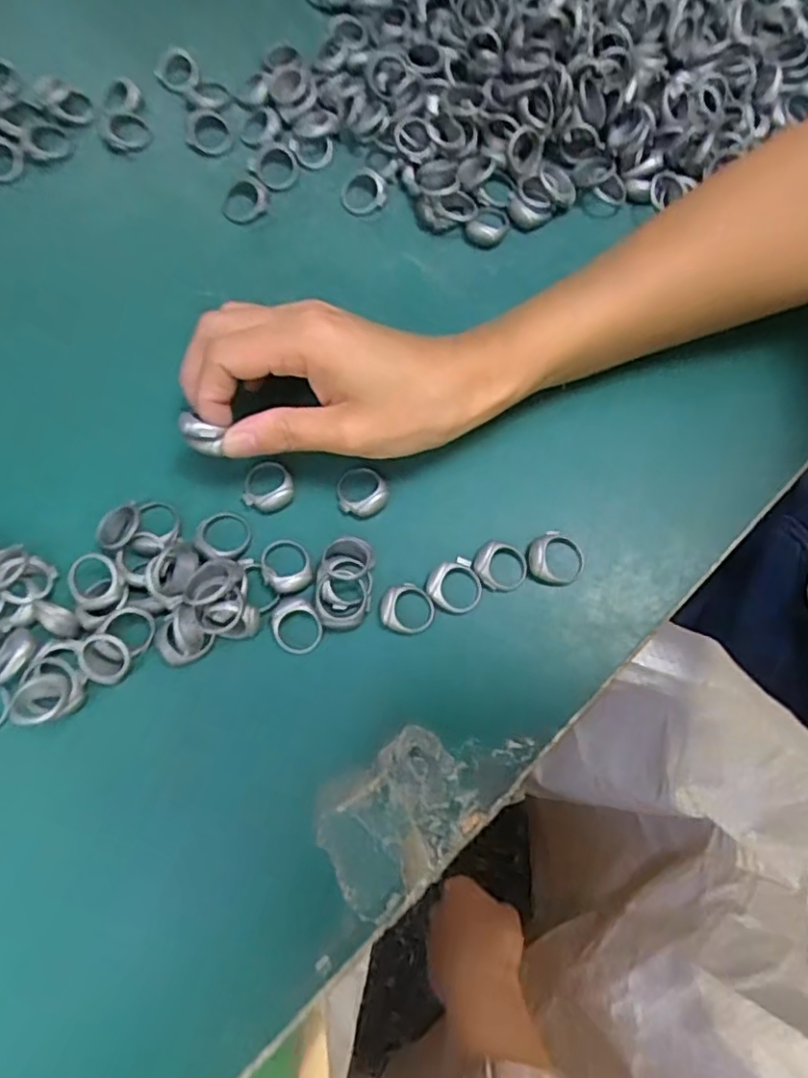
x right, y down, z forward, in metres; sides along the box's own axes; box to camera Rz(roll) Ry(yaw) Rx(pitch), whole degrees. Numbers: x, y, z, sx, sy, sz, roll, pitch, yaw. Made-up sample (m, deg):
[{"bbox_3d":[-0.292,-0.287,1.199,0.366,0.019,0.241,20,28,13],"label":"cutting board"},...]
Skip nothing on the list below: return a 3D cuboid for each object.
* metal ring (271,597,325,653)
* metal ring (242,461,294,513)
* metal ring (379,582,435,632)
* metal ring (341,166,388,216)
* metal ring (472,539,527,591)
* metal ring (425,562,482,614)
[{"bbox_3d":[-0.046,0.037,0.279,0.021,0.004,0.025,-23,98,1],"label":"metal ring"},{"bbox_3d":[-0.062,-0.024,0.296,0.023,0.007,0.024,0,75,-1],"label":"metal ring"},{"bbox_3d":[0.001,0.030,0.281,0.023,0.006,0.020,13,75,2],"label":"metal ring"},{"bbox_3d":[-0.021,-0.183,0.343,0.023,0.008,0.022,0,75,-1],"label":"metal ring"},{"bbox_3d":[0.042,0.012,0.290,0.022,0.008,0.024,0,75,-1],"label":"metal ring"},{"bbox_3d":[0.022,0.021,0.286,0.024,0.006,0.021,15,75,3],"label":"metal ring"}]

